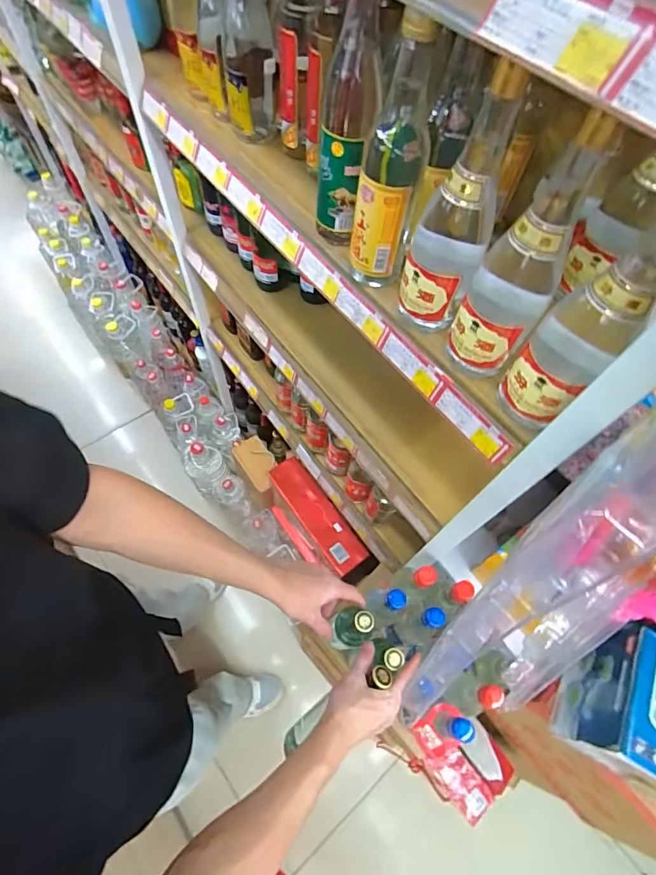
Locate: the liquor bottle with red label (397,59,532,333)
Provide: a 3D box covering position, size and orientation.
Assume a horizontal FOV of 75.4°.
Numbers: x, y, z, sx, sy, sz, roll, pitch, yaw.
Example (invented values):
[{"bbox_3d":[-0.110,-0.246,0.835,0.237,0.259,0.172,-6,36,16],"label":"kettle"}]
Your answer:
[{"bbox_3d":[0.124,-0.210,0.408,0.073,0.234,0.078,17,62,6],"label":"liquor bottle with red label"}]

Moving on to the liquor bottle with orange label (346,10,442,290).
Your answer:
[{"bbox_3d":[0.065,-0.272,0.436,0.060,0.247,0.065,17,62,6],"label":"liquor bottle with orange label"}]

